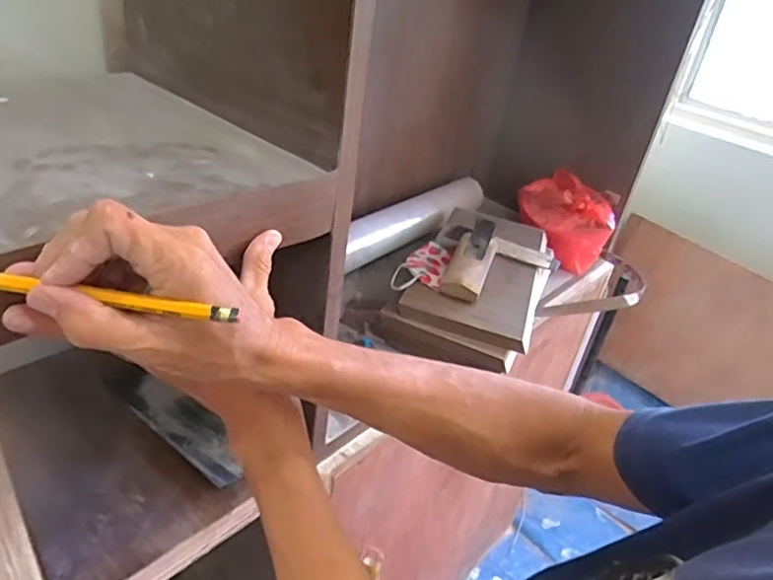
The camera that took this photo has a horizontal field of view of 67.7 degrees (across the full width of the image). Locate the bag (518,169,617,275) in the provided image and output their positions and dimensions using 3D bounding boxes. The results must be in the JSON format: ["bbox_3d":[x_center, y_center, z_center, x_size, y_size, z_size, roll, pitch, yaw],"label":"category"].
[{"bbox_3d":[0.329,-0.128,1.076,0.174,0.116,0.159,16,36,14],"label":"bag"}]

